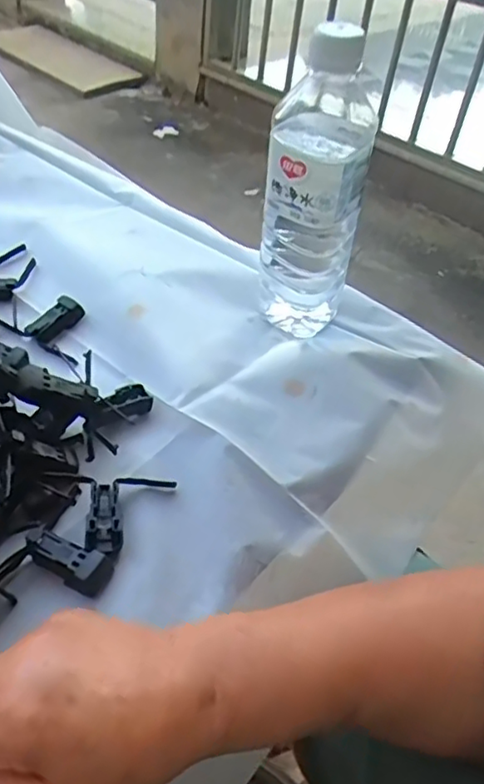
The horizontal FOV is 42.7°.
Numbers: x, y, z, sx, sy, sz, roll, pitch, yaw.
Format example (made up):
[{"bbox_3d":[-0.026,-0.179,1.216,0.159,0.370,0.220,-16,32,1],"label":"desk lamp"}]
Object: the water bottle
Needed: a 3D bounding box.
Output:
[{"bbox_3d":[0.051,-0.139,0.437,0.066,0.207,0.065,12,43,2],"label":"water bottle"}]

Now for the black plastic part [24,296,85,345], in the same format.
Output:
[{"bbox_3d":[-0.144,-0.056,0.475,0.021,0.015,0.043,22,45,13],"label":"black plastic part"}]

